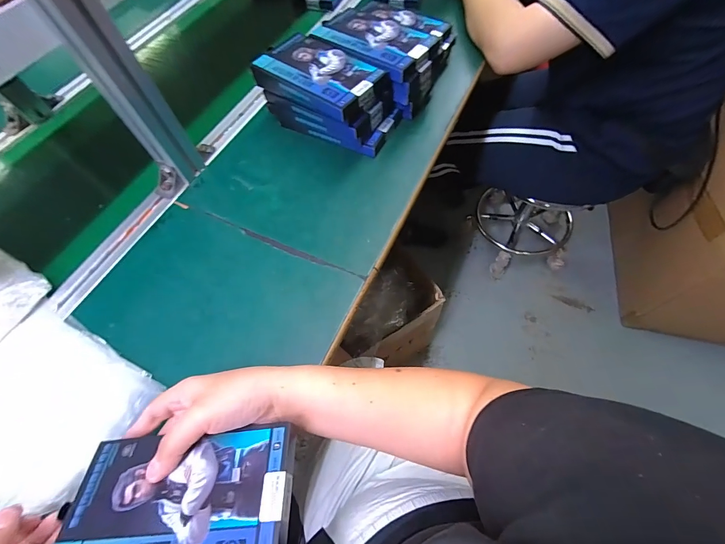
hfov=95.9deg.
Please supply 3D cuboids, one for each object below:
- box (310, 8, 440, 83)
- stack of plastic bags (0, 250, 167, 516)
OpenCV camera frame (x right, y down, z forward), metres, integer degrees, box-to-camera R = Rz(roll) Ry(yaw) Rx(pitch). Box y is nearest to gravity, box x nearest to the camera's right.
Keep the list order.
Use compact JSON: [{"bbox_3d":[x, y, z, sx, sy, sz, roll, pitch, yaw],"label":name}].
[{"bbox_3d":[0.015,-0.324,0.462,0.162,0.018,0.099,33,69,19],"label":"box"},{"bbox_3d":[-0.374,0.092,0.332,0.313,0.049,0.170,23,66,15],"label":"stack of plastic bags"}]

